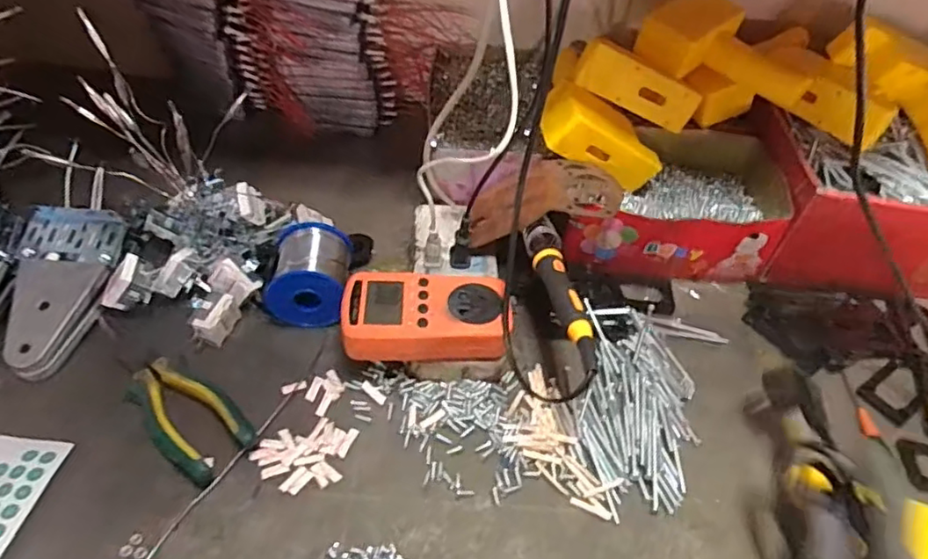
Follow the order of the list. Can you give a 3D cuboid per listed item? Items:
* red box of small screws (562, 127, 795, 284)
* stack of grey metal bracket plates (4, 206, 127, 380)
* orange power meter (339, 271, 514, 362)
[{"bbox_3d":[0.208,-0.077,0.605,0.217,0.077,0.146,4,47,-2],"label":"red box of small screws"},{"bbox_3d":[-0.327,0.006,0.485,0.073,0.029,0.144,1,64,-5],"label":"stack of grey metal bracket plates"},{"bbox_3d":[-0.029,0.027,0.466,0.124,0.033,0.067,4,47,-3],"label":"orange power meter"}]

